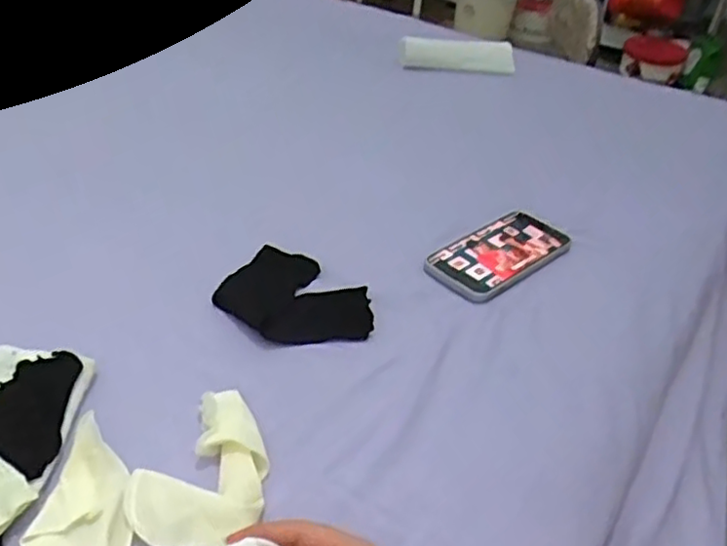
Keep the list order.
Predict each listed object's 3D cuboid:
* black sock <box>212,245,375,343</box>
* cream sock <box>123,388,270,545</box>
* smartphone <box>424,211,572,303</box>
[{"bbox_3d":[-0.061,0.024,0.602,0.146,0.016,0.107,31,45,29],"label":"black sock"},{"bbox_3d":[-0.110,0.128,0.450,0.087,0.024,0.125,3,38,-3],"label":"cream sock"},{"bbox_3d":[0.142,-0.022,0.686,0.154,0.016,0.083,-26,48,-33],"label":"smartphone"}]

